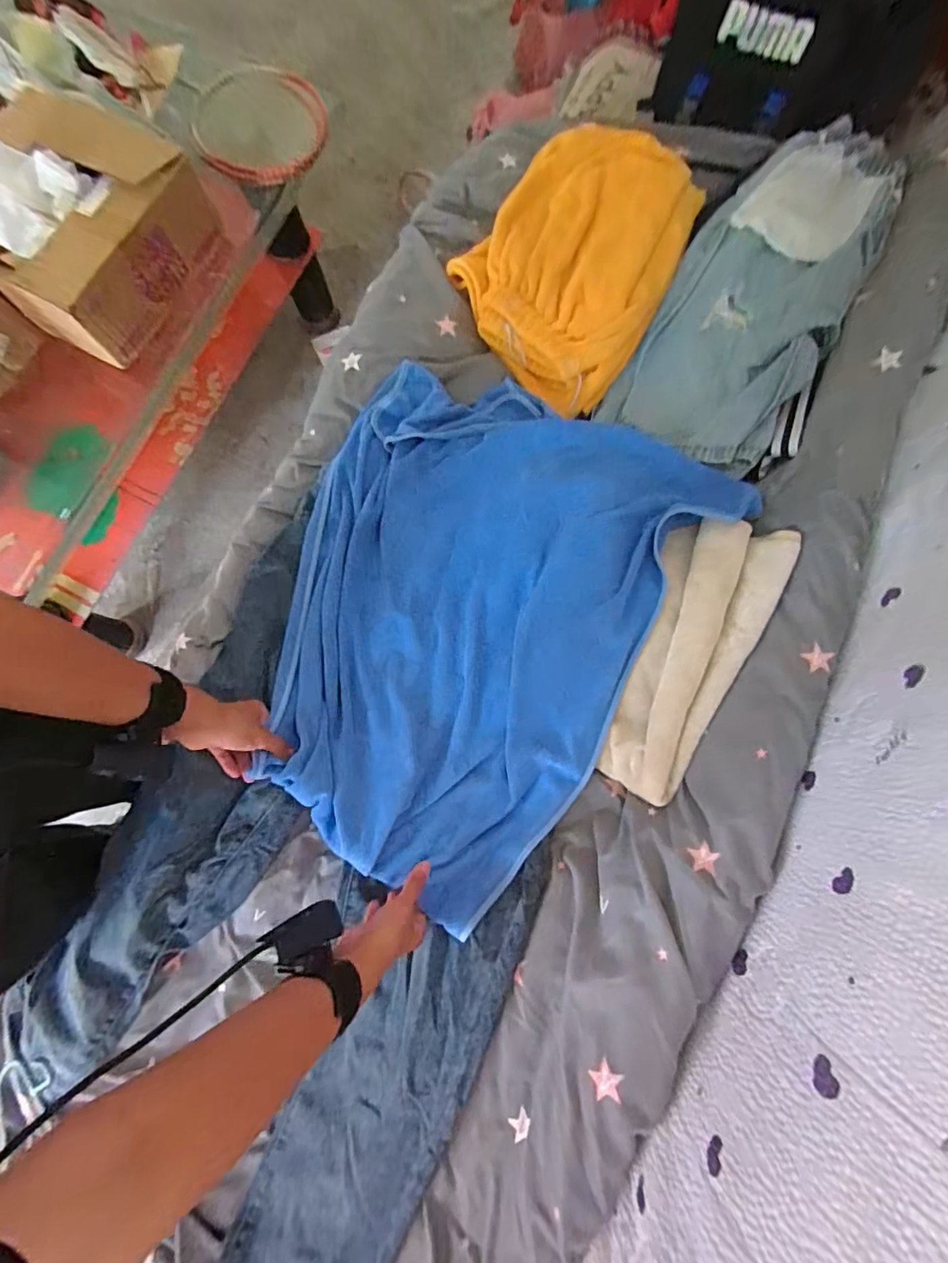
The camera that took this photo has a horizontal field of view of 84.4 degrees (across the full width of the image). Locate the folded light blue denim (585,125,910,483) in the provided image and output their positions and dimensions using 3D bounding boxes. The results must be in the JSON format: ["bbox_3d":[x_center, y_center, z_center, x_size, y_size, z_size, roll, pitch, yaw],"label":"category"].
[{"bbox_3d":[0.378,-0.452,0.683,0.211,0.047,0.497,30,90,20],"label":"folded light blue denim"}]

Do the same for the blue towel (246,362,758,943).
[{"bbox_3d":[-0.031,-0.023,0.641,0.455,0.074,0.607,30,81,7],"label":"blue towel"}]

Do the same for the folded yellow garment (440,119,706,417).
[{"bbox_3d":[0.144,-0.526,0.730,0.305,0.084,0.361,41,83,8],"label":"folded yellow garment"}]

